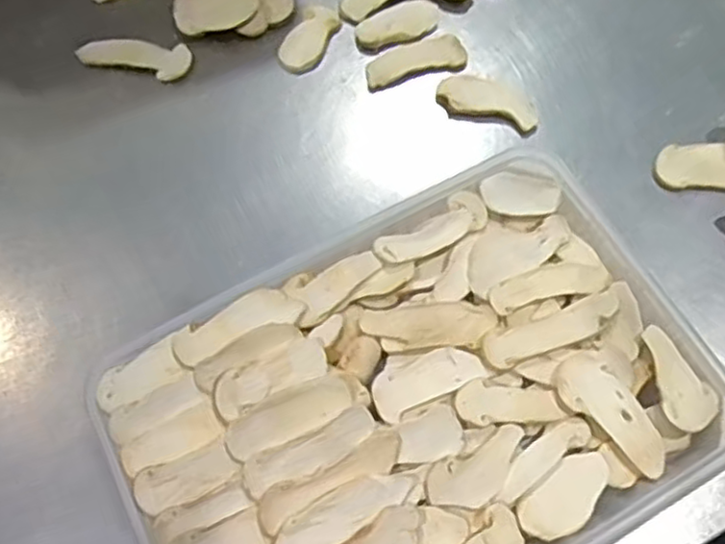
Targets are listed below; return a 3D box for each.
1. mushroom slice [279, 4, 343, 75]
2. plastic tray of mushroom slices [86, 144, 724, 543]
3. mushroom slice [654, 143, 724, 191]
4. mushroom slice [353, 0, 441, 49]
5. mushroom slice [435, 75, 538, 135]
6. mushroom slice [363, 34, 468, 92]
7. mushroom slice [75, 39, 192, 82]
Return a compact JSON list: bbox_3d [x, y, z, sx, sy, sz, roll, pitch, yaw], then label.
[{"bbox_3d":[-0.029,-0.130,0.374,0.024,0.004,0.045,25,70,12],"label":"mushroom slice"},{"bbox_3d":[0.021,0.056,0.281,0.228,0.028,0.160,-28,69,-10],"label":"plastic tray of mushroom slices"},{"bbox_3d":[0.170,-0.052,0.334,0.051,0.010,0.025,4,67,3],"label":"mushroom slice"},{"bbox_3d":[0.020,-0.137,0.374,0.048,0.004,0.021,-22,68,-8],"label":"mushroom slice"},{"bbox_3d":[0.065,-0.089,0.353,0.052,0.004,0.024,17,68,9],"label":"mushroom slice"},{"bbox_3d":[0.028,-0.113,0.365,0.055,0.004,0.023,-18,67,-6],"label":"mushroom slice"},{"bbox_3d":[-0.124,-0.116,0.367,0.061,0.004,0.022,4,67,3],"label":"mushroom slice"}]

